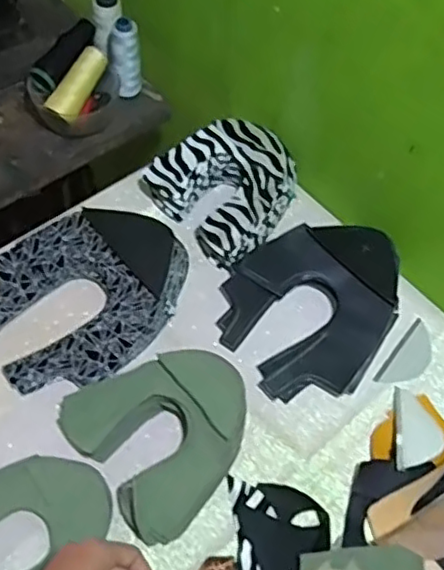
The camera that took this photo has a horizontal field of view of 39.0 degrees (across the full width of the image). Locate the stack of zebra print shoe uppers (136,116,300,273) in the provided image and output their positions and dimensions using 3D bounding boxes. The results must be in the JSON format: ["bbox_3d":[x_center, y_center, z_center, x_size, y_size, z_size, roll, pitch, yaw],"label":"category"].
[{"bbox_3d":[0.010,-0.130,0.803,0.159,0.071,0.169,-38,68,-26],"label":"stack of zebra print shoe uppers"}]

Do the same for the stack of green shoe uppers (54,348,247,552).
[{"bbox_3d":[-0.057,0.144,0.648,0.172,0.046,0.174,-36,68,-20],"label":"stack of green shoe uppers"}]

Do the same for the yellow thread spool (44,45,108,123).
[{"bbox_3d":[-0.200,-0.273,0.864,0.041,0.035,0.110,36,73,-24],"label":"yellow thread spool"}]

